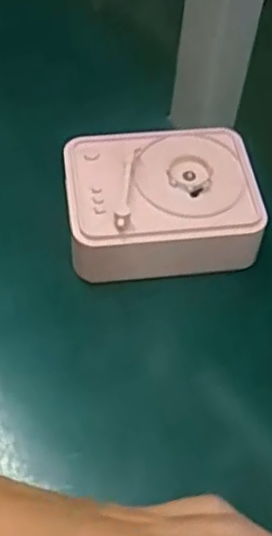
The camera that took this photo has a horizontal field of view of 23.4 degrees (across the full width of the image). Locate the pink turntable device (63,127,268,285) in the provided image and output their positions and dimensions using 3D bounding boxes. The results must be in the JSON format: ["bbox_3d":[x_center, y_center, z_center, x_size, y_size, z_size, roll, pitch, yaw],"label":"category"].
[{"bbox_3d":[0.017,-0.046,0.454,0.125,0.052,0.093,-6,54,-8],"label":"pink turntable device"}]

